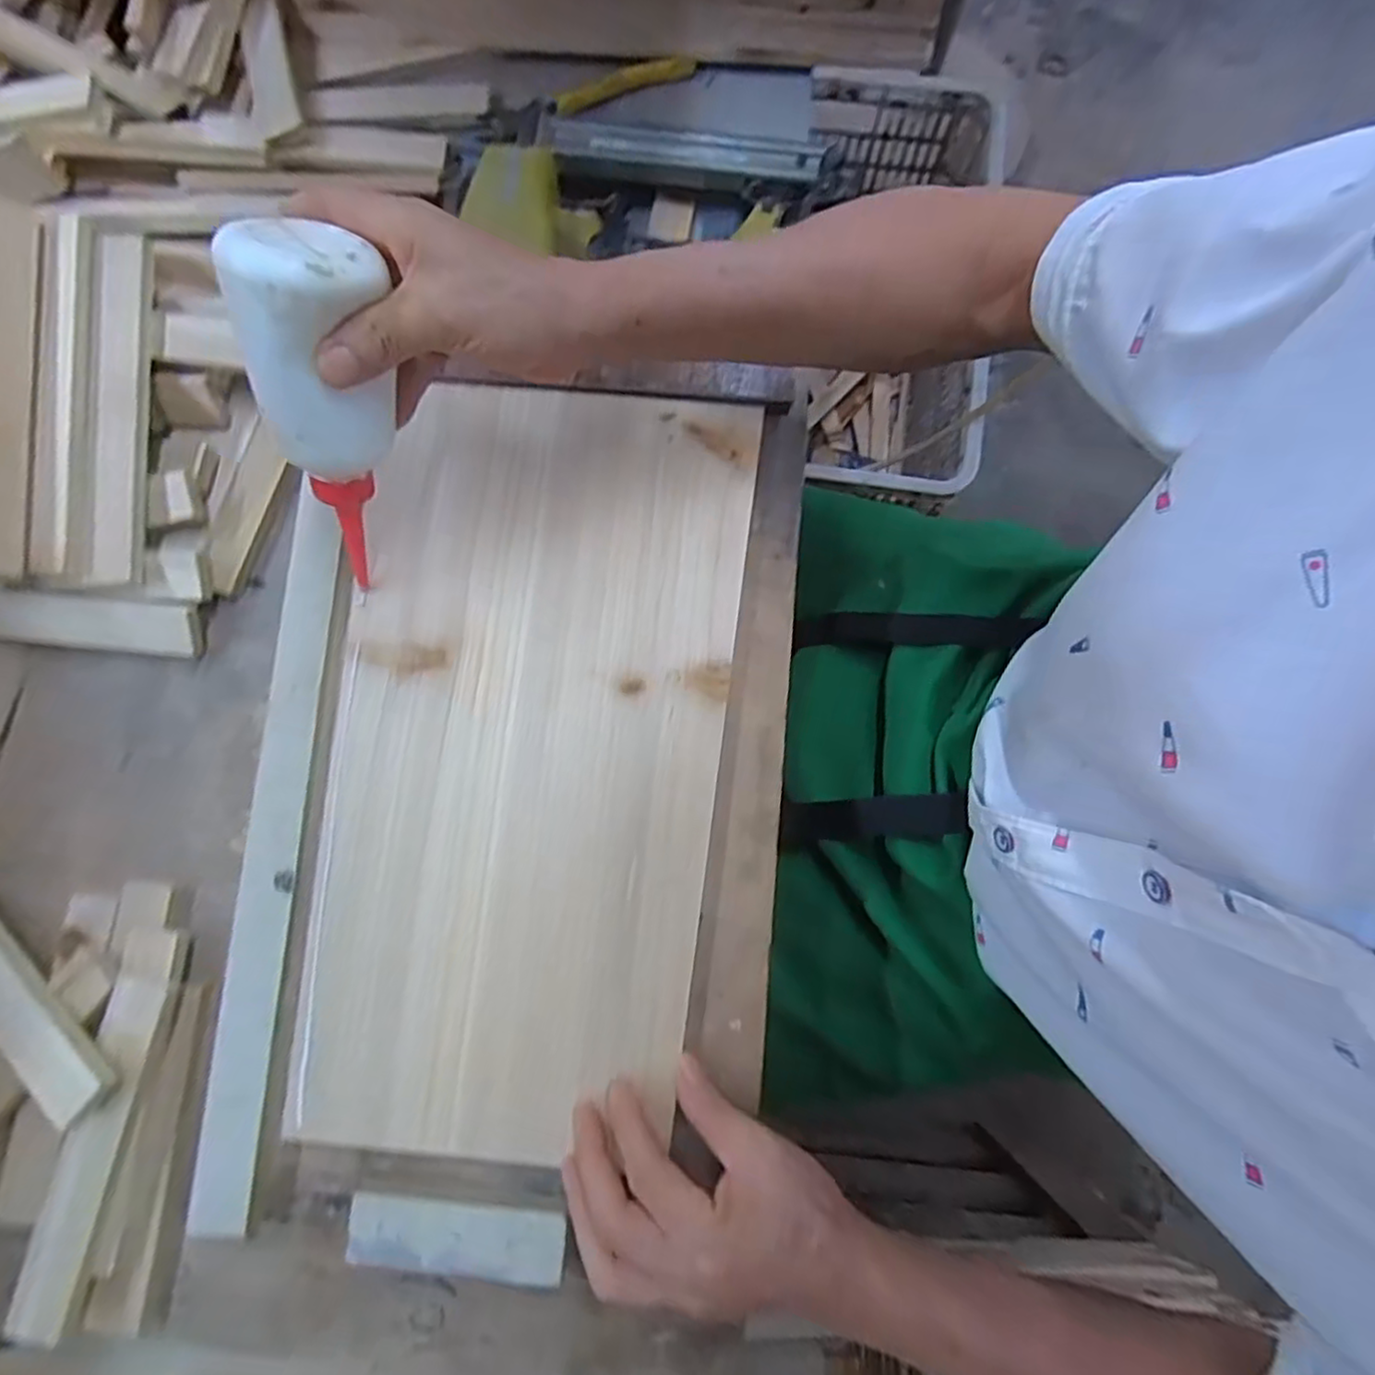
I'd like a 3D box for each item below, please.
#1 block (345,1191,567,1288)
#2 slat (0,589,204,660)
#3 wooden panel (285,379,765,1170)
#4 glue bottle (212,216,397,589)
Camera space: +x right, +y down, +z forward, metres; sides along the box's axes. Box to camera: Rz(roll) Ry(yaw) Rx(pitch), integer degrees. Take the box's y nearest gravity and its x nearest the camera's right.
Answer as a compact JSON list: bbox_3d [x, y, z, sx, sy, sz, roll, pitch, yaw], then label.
[{"bbox_3d":[-0.112,0.267,0.330,0.103,0.015,0.029,6,79,1],"label":"block"},{"bbox_3d":[-0.370,-0.040,0.385,0.176,0.009,0.030,6,102,-4],"label":"slat"},{"bbox_3d":[-0.088,0.024,0.379,0.215,0.016,0.417,8,79,0],"label":"wooden panel"},{"bbox_3d":[-0.167,-0.122,0.326,0.048,0.162,0.057,16,52,2],"label":"glue bottle"}]

